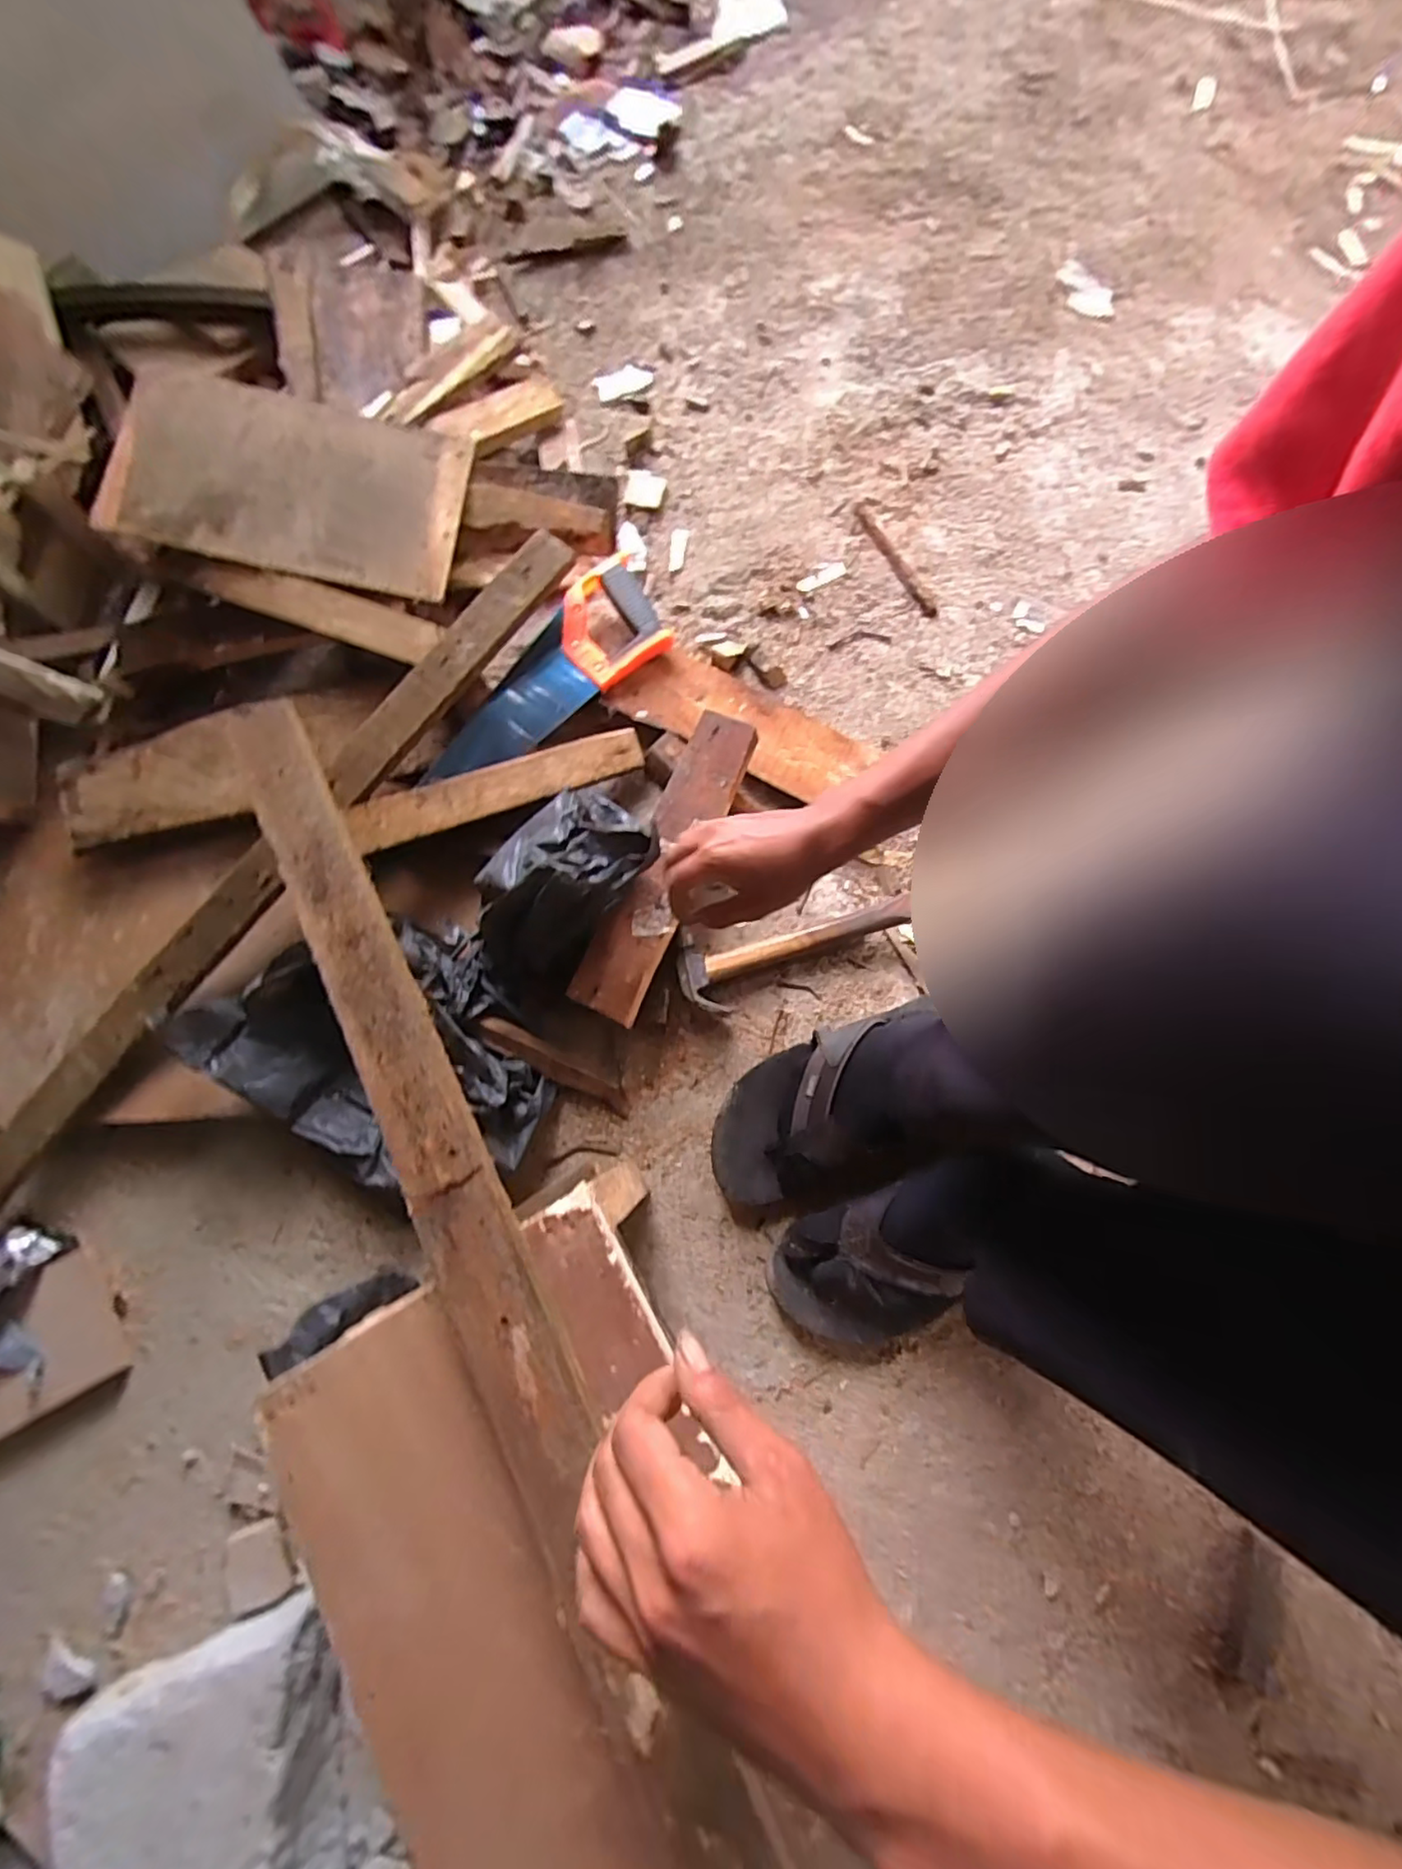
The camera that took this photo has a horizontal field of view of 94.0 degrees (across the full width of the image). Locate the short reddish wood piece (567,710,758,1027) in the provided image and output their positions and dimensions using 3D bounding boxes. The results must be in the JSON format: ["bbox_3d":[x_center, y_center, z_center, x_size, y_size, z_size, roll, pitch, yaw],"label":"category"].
[{"bbox_3d":[-0.033,-0.069,0.612,0.067,0.015,0.302,21,80,7],"label":"short reddish wood piece"}]

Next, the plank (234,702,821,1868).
[{"bbox_3d":[-0.110,0.221,0.363,0.070,0.028,0.869,-29,77,-6],"label":"plank"}]

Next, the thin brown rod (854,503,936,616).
[{"bbox_3d":[0.228,-0.443,0.778,0.016,0.007,0.176,-26,77,-5],"label":"thin brown rod"}]

